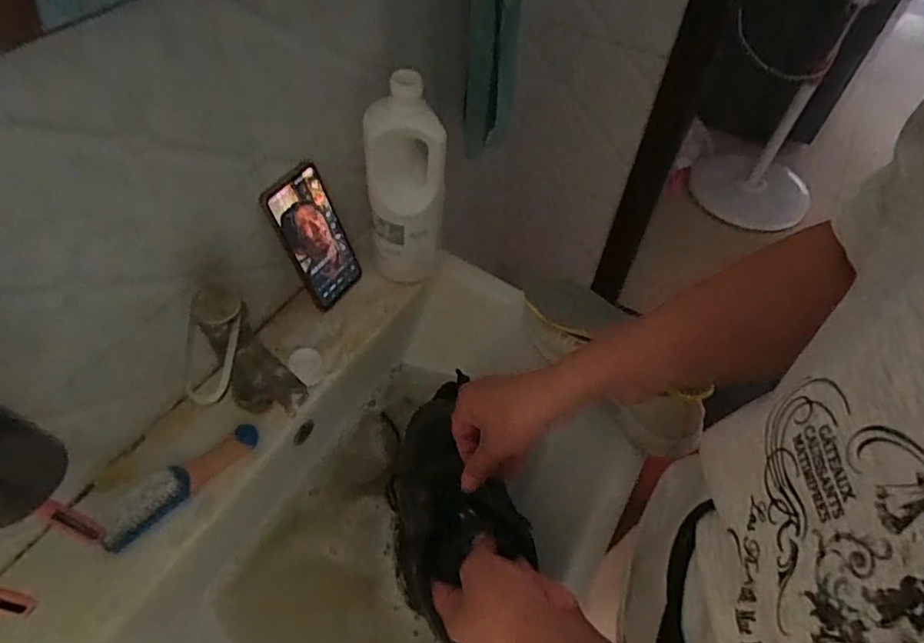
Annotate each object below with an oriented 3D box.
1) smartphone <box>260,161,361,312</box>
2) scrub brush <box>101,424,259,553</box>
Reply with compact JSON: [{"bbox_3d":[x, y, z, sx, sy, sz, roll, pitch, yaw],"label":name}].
[{"bbox_3d":[-0.167,-0.095,0.620,0.008,0.169,0.080,18,56,29],"label":"smartphone"},{"bbox_3d":[-0.277,0.157,0.533,0.032,0.036,0.157,33,58,21],"label":"scrub brush"}]

